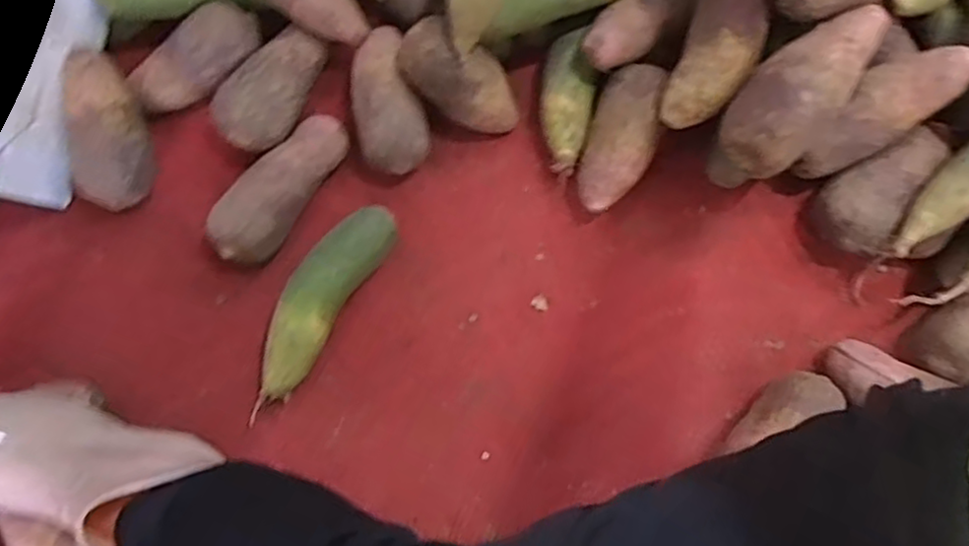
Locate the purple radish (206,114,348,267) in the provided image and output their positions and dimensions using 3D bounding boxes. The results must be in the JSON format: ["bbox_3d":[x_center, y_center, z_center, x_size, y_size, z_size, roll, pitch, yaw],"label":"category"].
[{"bbox_3d":[-0.198,-0.082,0.661,0.058,0.061,0.164,35,80,6],"label":"purple radish"}]

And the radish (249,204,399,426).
[{"bbox_3d":[-0.158,0.030,0.641,0.057,0.060,0.216,32,80,6],"label":"radish"}]

